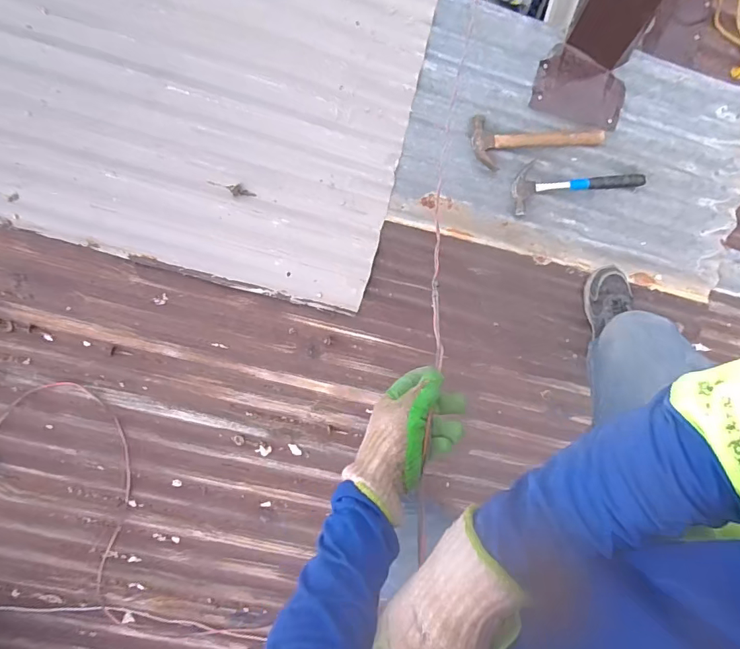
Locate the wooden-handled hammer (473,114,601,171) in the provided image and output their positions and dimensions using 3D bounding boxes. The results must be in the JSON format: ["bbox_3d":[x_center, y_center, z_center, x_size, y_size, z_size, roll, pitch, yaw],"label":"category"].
[{"bbox_3d":[0.418,-0.455,1.113,0.338,0.024,0.121,-5,93,-8],"label":"wooden-handled hammer"}]

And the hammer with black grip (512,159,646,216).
[{"bbox_3d":[0.525,-0.350,1.111,0.350,0.047,0.122,-7,92,-5],"label":"hammer with black grip"}]

